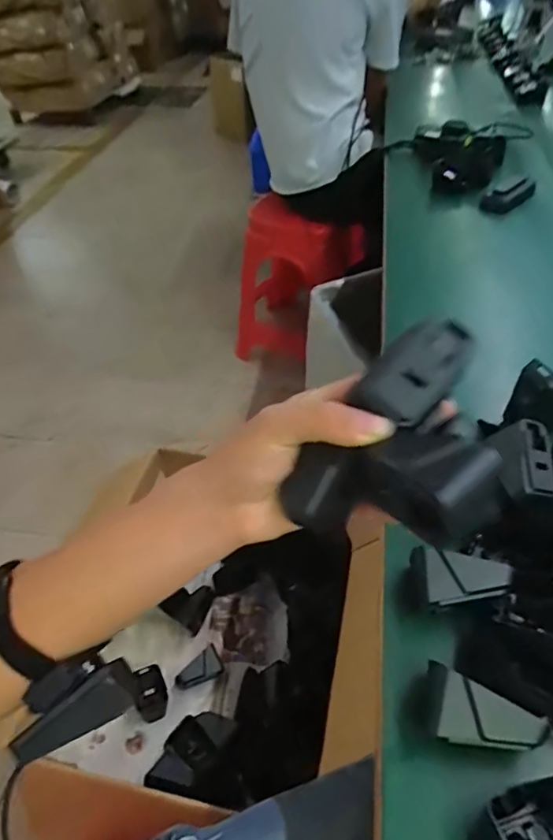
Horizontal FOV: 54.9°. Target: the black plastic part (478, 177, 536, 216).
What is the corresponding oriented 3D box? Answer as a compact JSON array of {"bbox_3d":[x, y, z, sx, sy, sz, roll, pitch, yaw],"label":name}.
[{"bbox_3d":[0.385,-0.368,0.885,0.112,0.039,0.032,-27,50,-22],"label":"black plastic part"}]

